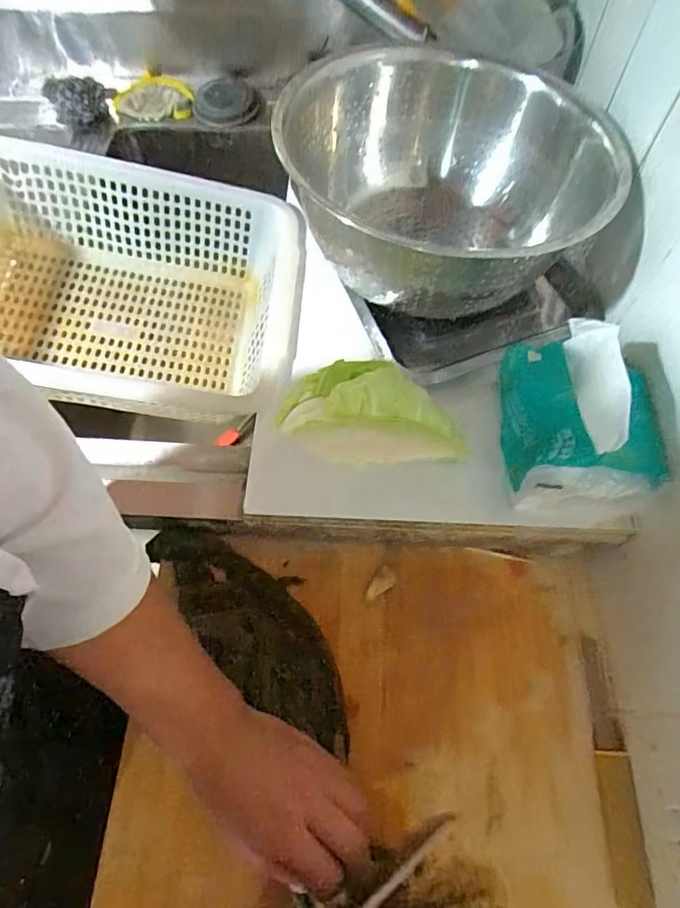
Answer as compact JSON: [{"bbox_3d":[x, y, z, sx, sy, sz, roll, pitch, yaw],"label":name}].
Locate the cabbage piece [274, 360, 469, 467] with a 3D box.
[{"bbox_3d":[0.025,-0.026,0.385,0.133,0.079,0.053,2,65,3],"label":"cabbage piece"}]

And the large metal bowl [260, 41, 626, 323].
[{"bbox_3d":[0.079,-0.219,0.454,0.230,0.127,0.240,-1,64,1],"label":"large metal bowl"}]

